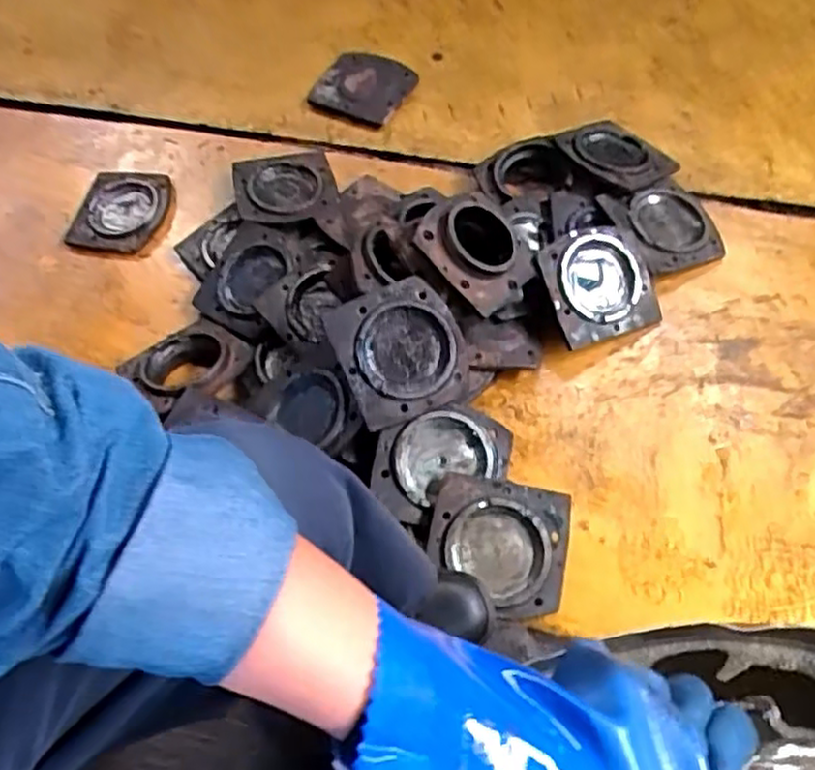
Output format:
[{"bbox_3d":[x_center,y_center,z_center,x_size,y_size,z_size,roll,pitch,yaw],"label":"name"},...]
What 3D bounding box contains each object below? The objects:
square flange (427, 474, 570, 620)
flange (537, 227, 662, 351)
[{"bbox_3d":[0.107,0.188,0.856,0.158,0.020,0.150,10,74,5],"label":"square flange"},{"bbox_3d":[0.270,-0.140,1.025,0.160,0.022,0.157,-17,91,-16],"label":"flange"}]

